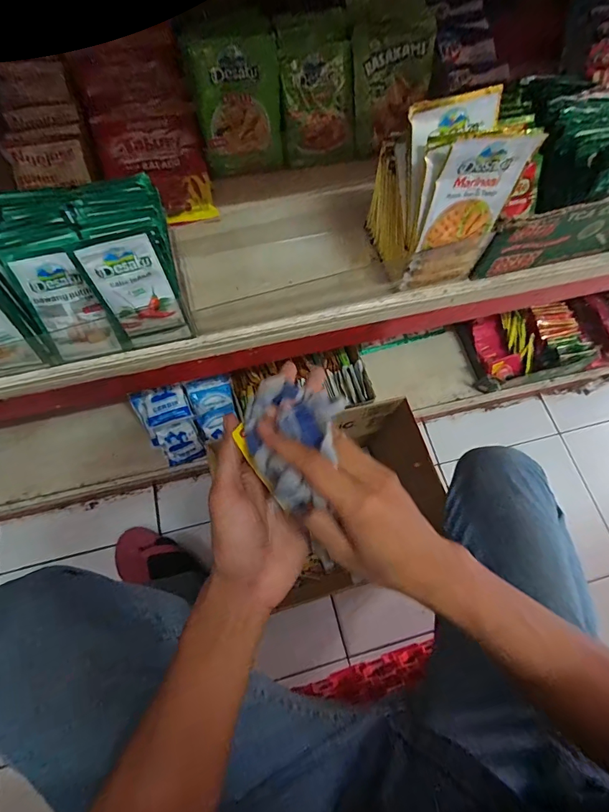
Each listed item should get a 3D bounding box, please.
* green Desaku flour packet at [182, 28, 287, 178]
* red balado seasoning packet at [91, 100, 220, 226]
[{"bbox_3d":[-0.071,-0.331,0.453,0.092,0.127,0.020,-17,52,-9],"label":"green Desaku flour packet"},{"bbox_3d":[-0.172,-0.279,0.472,0.113,0.010,0.138,-18,91,-7],"label":"red balado seasoning packet"}]

